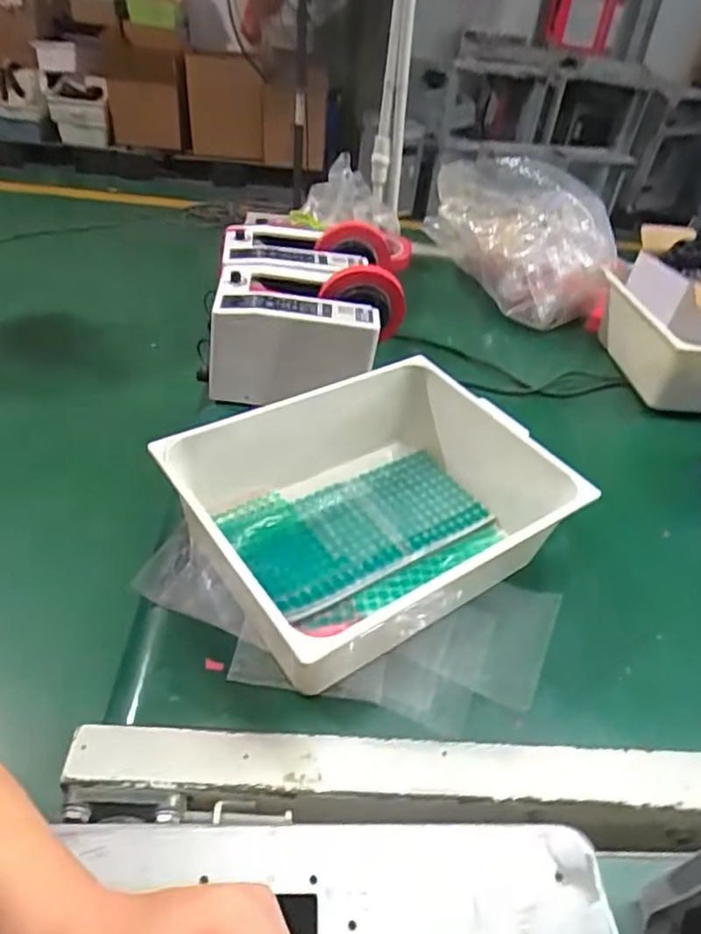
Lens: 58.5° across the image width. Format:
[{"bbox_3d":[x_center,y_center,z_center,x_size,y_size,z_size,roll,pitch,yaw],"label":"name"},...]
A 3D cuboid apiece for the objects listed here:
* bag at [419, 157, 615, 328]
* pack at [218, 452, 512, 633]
[{"bbox_3d":[0.304,-0.428,1.152,0.178,0.209,0.339,-13,46,-21],"label":"bag"},{"bbox_3d":[0.017,0.066,0.698,0.278,0.021,0.176,-22,50,-27],"label":"pack"}]

